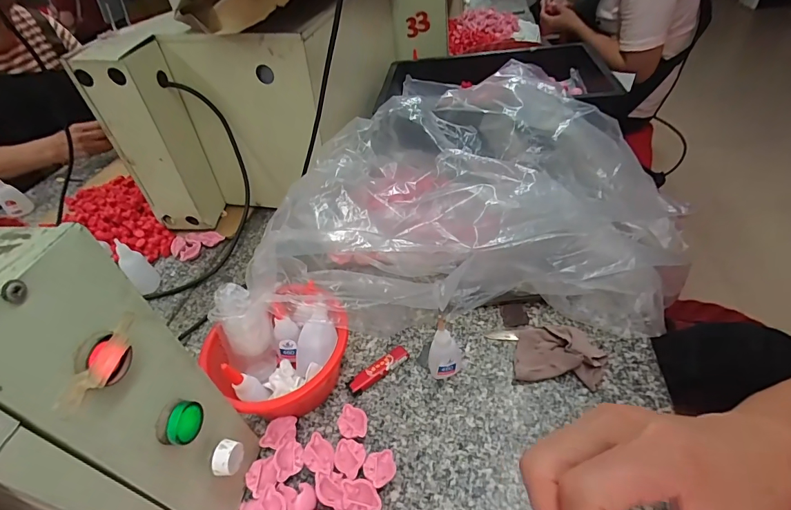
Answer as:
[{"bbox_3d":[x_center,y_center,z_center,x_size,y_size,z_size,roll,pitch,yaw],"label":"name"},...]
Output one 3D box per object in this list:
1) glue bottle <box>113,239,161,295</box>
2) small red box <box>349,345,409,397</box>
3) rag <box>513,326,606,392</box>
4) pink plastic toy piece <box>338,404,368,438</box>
[{"bbox_3d":[-0.379,0.012,0.580,0.034,0.086,0.037,-34,47,-25],"label":"glue bottle"},{"bbox_3d":[-0.018,0.127,0.444,0.074,0.012,0.018,-30,45,-22],"label":"small red box"},{"bbox_3d":[0.174,0.103,0.425,0.087,0.025,0.067,4,43,15],"label":"rag"},{"bbox_3d":[-0.041,0.168,0.397,0.030,0.015,0.029,-5,41,5],"label":"pink plastic toy piece"}]

